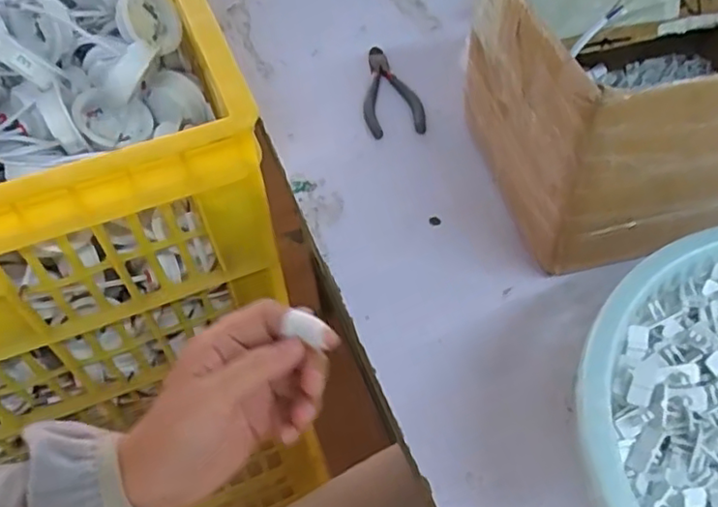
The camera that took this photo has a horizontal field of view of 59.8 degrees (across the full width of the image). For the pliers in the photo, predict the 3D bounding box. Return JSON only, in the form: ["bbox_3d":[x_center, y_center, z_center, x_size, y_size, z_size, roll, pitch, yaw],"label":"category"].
[{"bbox_3d":[0.028,-0.150,0.568,0.051,0.008,0.121,-6,52,1],"label":"pliers"}]

